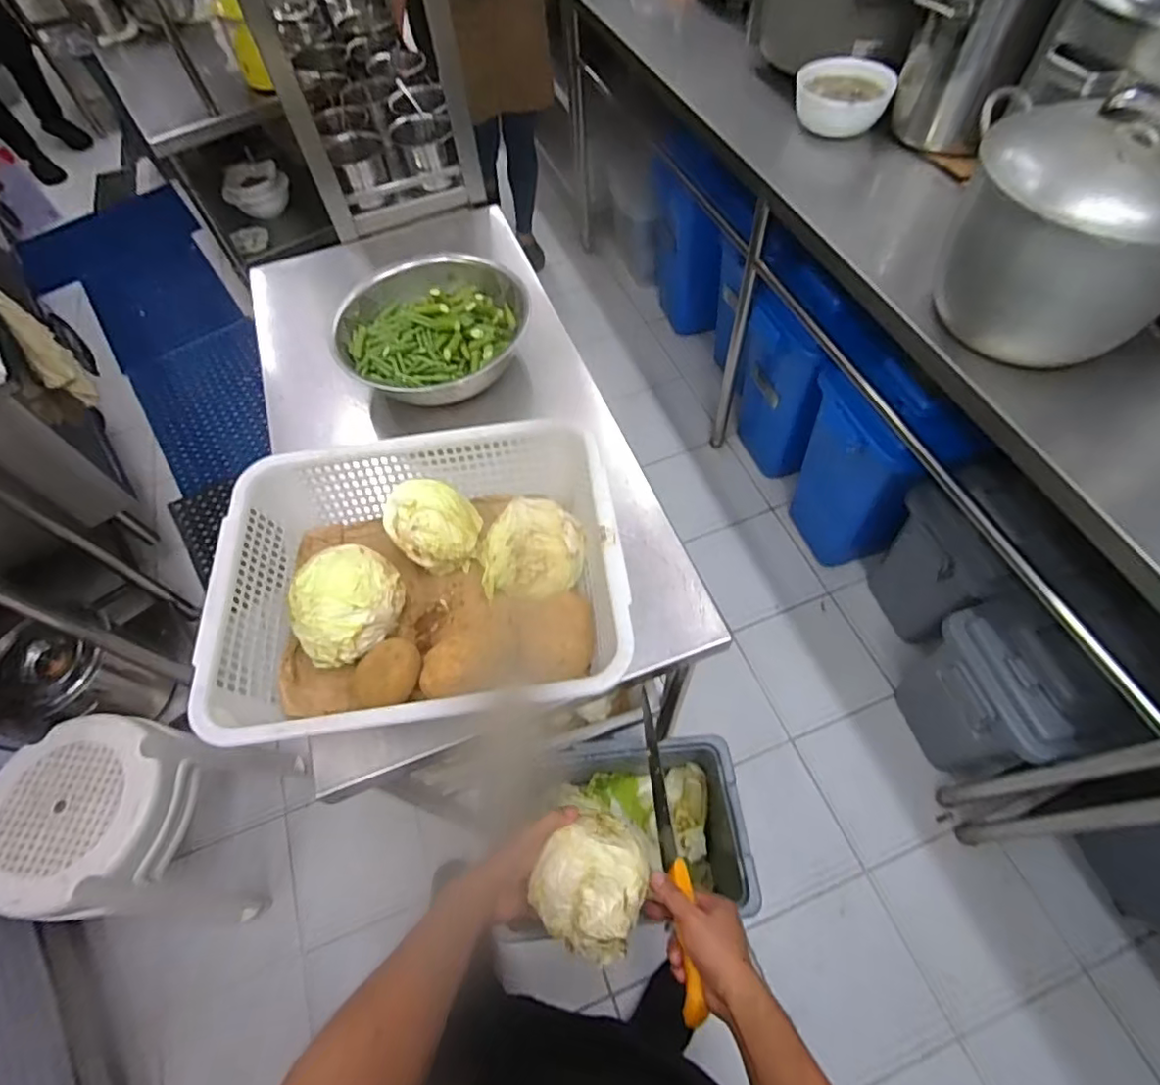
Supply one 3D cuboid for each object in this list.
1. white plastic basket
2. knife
[{"bbox_3d":[-0.176,0.044,0.678,0.423,0.123,0.335,-8,60,-1],"label":"white plastic basket"},{"bbox_3d":[0.105,0.341,0.699,0.026,0.031,0.364,-6,43,1],"label":"knife"}]

